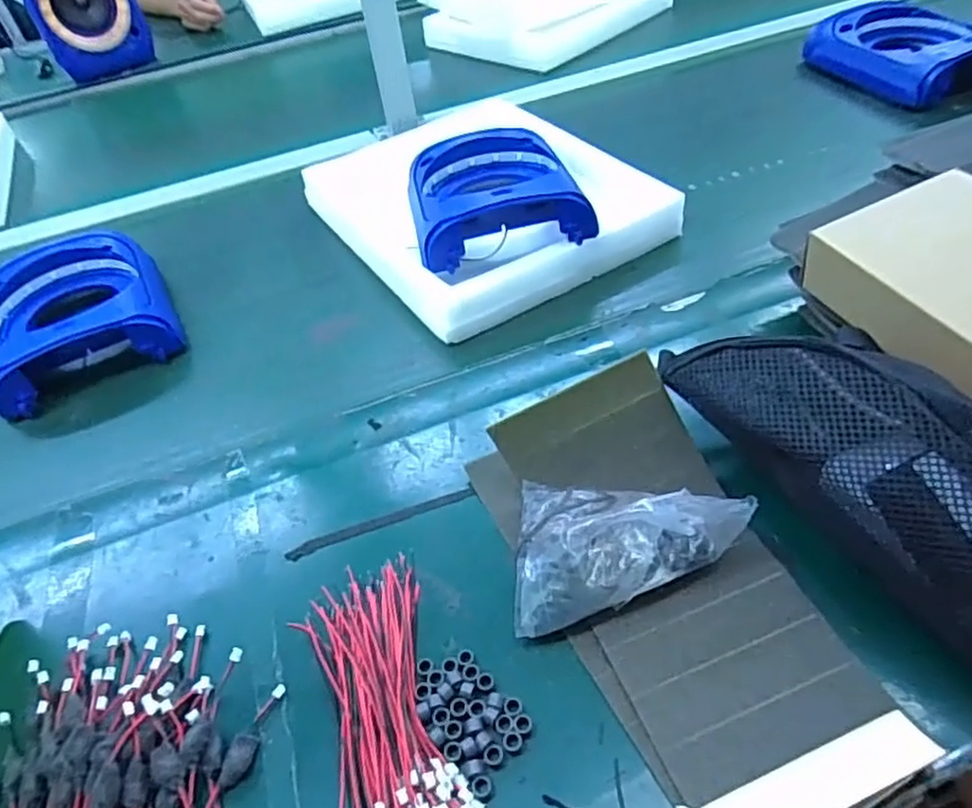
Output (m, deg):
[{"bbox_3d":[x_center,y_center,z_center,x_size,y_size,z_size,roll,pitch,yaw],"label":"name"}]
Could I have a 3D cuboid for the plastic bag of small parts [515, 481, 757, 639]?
[{"bbox_3d":[0.088,0.079,0.414,0.138,0.065,0.106,-1,45,7],"label":"plastic bag of small parts"}]

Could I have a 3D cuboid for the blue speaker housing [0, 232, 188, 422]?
[{"bbox_3d":[-0.423,-0.099,0.707,0.171,0.064,0.217,-24,47,-16],"label":"blue speaker housing"}]

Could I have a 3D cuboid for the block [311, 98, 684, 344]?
[{"bbox_3d":[0.001,-0.236,0.765,0.322,0.055,0.369,-29,48,-20],"label":"block"}]

